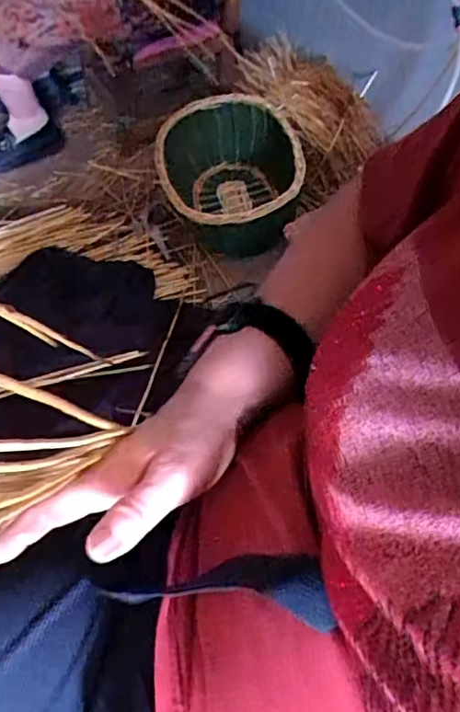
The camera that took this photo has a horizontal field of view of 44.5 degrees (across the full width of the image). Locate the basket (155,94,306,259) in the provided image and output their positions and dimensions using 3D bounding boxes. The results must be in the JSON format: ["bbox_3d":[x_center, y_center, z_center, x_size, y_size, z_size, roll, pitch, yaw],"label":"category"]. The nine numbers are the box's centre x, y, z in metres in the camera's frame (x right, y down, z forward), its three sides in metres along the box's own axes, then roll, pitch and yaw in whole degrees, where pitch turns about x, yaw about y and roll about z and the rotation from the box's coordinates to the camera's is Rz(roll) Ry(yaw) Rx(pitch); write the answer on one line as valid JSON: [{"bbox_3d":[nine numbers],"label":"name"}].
[{"bbox_3d":[0.002,-0.414,1.337,0.310,0.251,0.467,3,54,2],"label":"basket"}]

